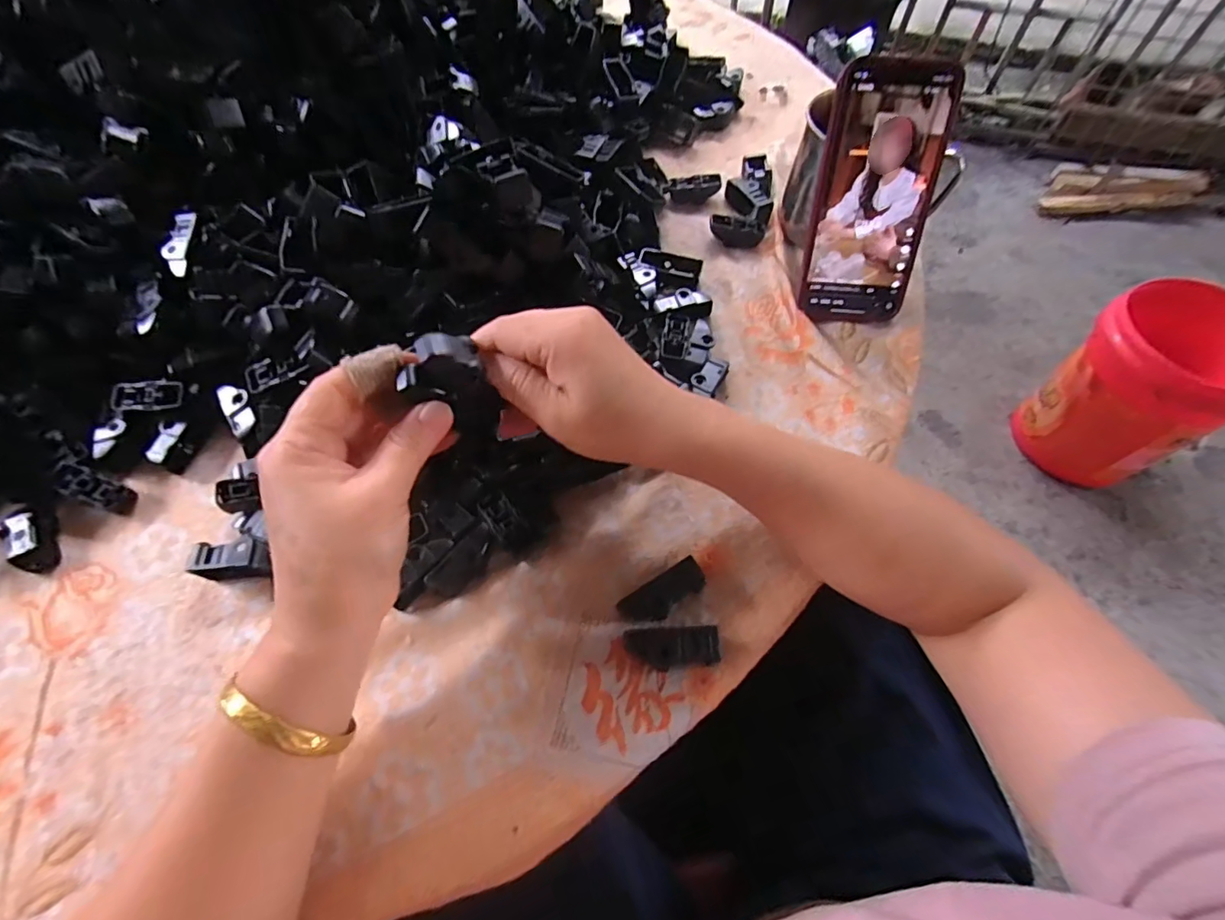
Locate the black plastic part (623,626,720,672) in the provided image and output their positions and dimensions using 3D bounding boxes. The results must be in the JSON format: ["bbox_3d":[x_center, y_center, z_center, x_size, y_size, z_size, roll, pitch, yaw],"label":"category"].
[{"bbox_3d":[0.032,0.101,0.276,0.048,0.012,0.021,-5,73,6],"label":"black plastic part"}]

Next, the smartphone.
[{"bbox_3d":[0.177,-0.175,0.350,0.079,0.154,0.008,1,29,12],"label":"smartphone"}]

